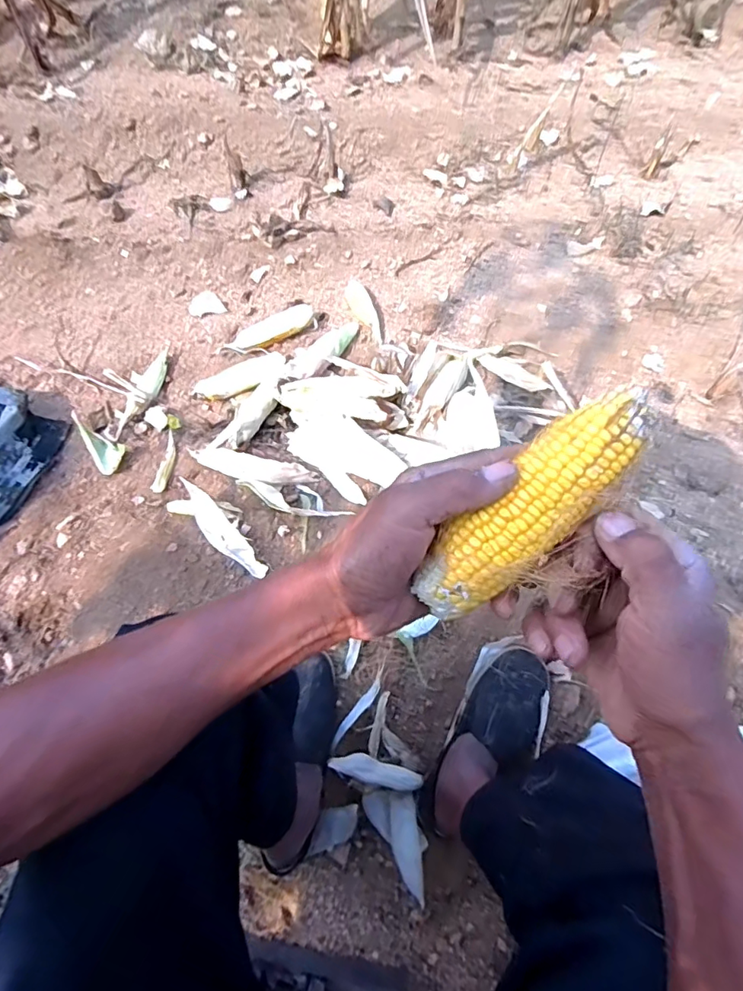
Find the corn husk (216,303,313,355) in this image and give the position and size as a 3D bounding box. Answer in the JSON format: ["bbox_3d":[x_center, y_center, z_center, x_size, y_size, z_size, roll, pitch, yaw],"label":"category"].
[{"bbox_3d":[-0.211,-0.337,1.058,0.205,0.033,0.062,-31,67,-19],"label":"corn husk"}]

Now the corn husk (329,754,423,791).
[{"bbox_3d":[0.011,0.375,0.692,0.133,0.017,0.030,20,64,-13],"label":"corn husk"}]

